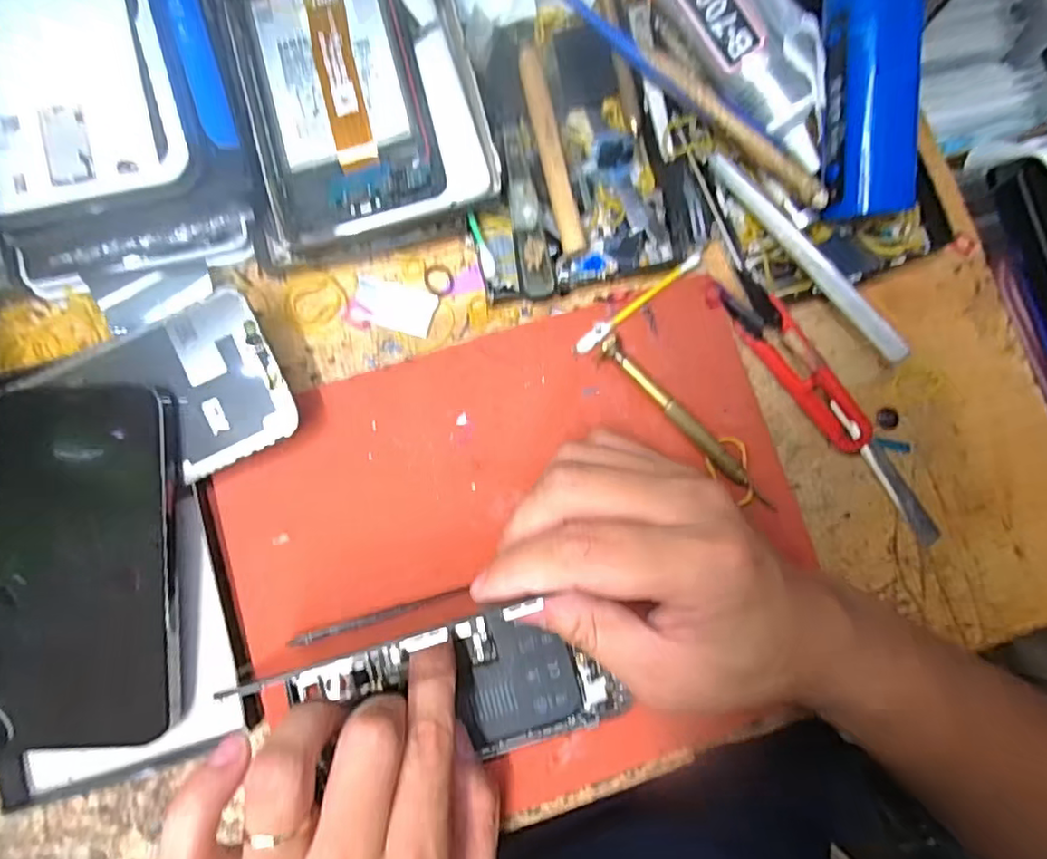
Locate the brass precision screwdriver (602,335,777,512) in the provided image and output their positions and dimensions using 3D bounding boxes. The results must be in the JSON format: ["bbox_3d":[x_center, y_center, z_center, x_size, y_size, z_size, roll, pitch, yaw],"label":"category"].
[{"bbox_3d":[0.077,-0.003,0.278,0.109,0.011,0.009,45,83,3],"label":"brass precision screwdriver"}]

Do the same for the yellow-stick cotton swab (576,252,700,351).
[{"bbox_3d":[0.055,-0.061,0.284,0.074,0.005,0.007,-39,92,-7],"label":"yellow-stick cotton swab"}]

